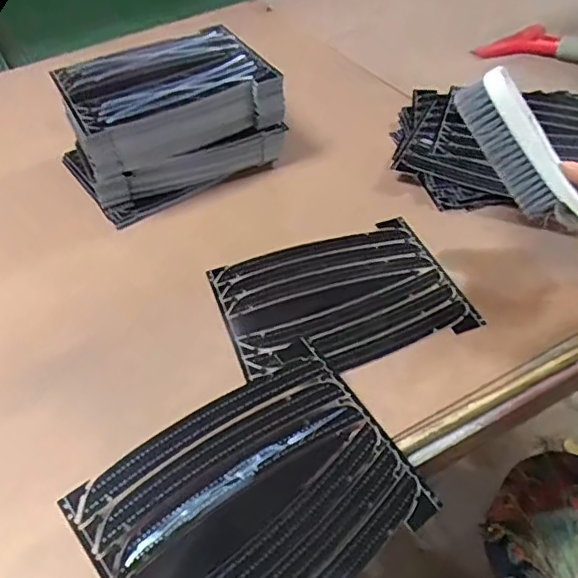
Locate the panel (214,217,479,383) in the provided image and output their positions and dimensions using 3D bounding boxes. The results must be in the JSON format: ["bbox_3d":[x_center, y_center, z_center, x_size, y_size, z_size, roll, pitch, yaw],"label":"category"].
[{"bbox_3d":[0.035,0.004,0.409,0.157,0.007,0.122,-18,45,-13],"label":"panel"}]

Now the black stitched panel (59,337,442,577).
[{"bbox_3d":[-0.015,0.111,0.303,0.154,0.005,0.118,-32,72,-24],"label":"black stitched panel"}]

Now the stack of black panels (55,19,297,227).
[{"bbox_3d":[-0.105,-0.147,0.510,0.174,0.085,0.125,-22,51,-17],"label":"stack of black panels"}]

